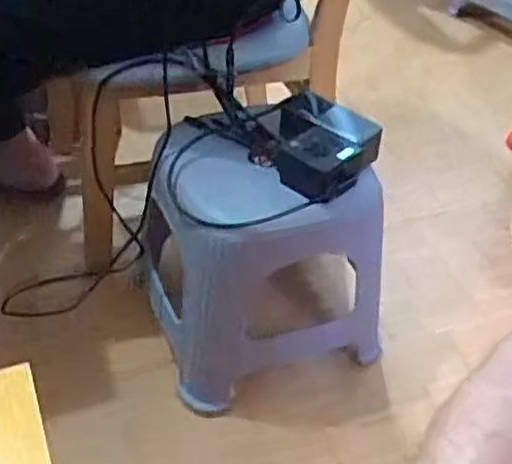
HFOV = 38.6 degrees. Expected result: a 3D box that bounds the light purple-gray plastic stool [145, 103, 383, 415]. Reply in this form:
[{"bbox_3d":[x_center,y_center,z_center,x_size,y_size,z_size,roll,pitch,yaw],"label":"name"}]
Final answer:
[{"bbox_3d":[0.008,0.033,1.012,0.285,0.349,0.234,-14,45,-20],"label":"light purple-gray plastic stool"}]

